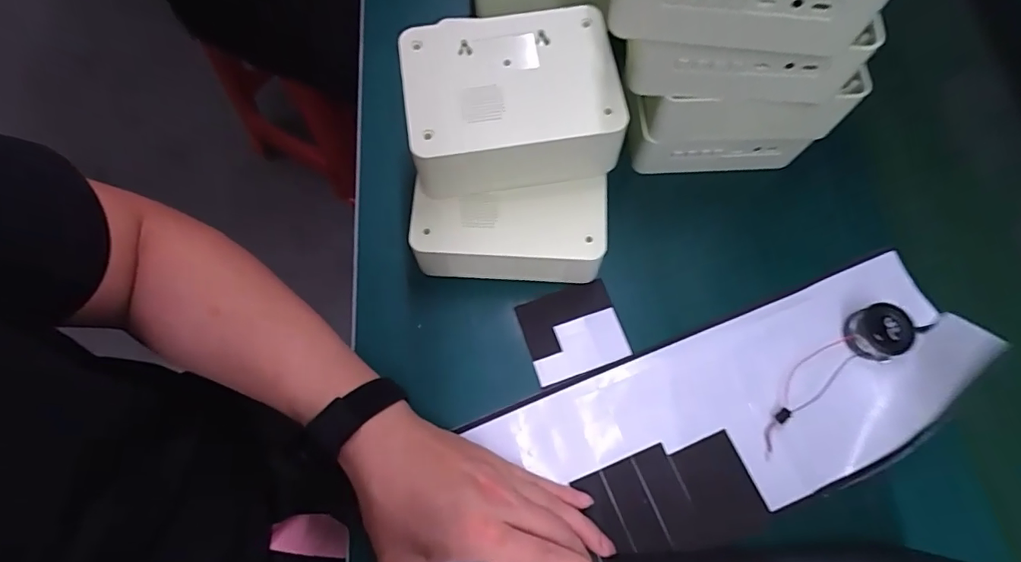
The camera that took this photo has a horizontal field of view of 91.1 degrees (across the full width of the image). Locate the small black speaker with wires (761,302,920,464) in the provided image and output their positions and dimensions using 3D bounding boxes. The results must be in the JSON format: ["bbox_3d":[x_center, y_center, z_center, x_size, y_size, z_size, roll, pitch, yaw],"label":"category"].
[{"bbox_3d":[0.234,0.067,0.366,0.140,0.025,0.040,-32,75,-11],"label":"small black speaker with wires"}]

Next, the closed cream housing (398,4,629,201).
[{"bbox_3d":[-0.001,-0.123,0.351,0.138,0.065,0.106,-9,72,-4],"label":"closed cream housing"}]

